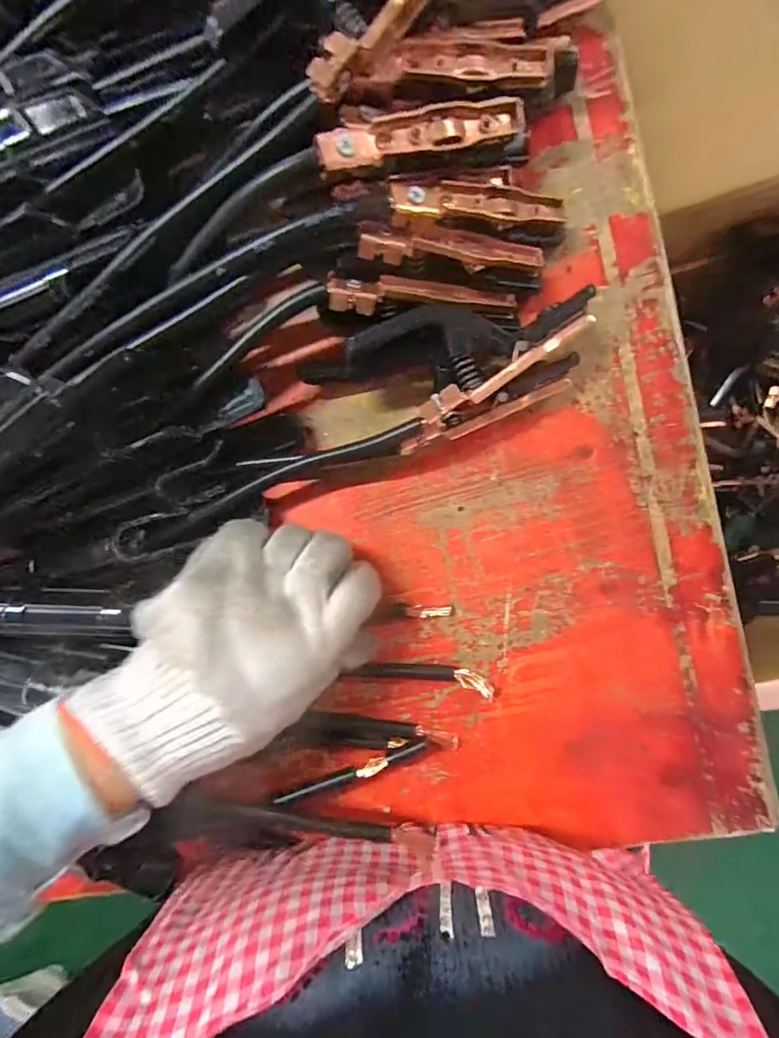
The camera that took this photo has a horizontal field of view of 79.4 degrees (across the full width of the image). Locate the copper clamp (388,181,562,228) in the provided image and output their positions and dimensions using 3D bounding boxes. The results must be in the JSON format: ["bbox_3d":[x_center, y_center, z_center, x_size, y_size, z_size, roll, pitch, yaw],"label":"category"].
[{"bbox_3d":[0.044,-0.154,0.231,0.093,0.012,0.022,-11,91,-19],"label":"copper clamp"}]

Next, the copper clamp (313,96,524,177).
[{"bbox_3d":[0.015,-0.171,0.210,0.098,0.012,0.017,-20,90,-11],"label":"copper clamp"}]

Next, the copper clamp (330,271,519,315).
[{"bbox_3d":[0.018,-0.114,0.239,0.097,0.013,0.018,-3,93,-11],"label":"copper clamp"}]

